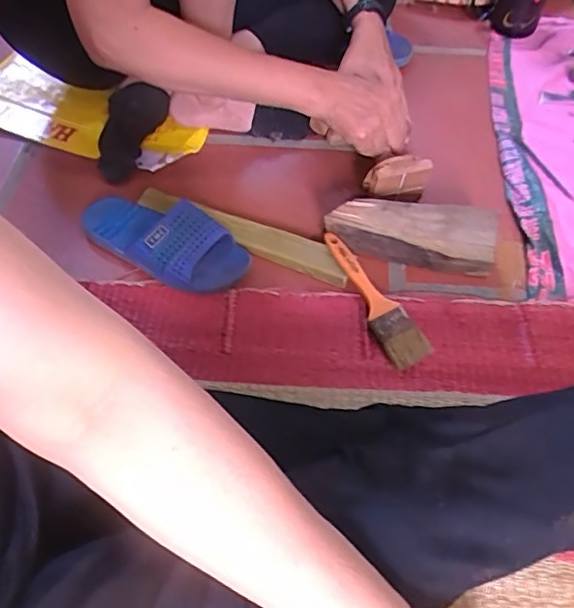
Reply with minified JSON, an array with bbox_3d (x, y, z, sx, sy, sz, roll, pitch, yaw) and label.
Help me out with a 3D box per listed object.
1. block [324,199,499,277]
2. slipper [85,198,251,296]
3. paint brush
[{"bbox_3d":[0.146,-0.084,0.667,0.195,0.065,0.050,8,53,7],"label":"block"},{"bbox_3d":[-0.155,-0.082,0.677,0.222,0.051,0.091,26,59,18],"label":"slipper"},{"bbox_3d":[0.094,-0.009,0.636,0.044,0.009,0.181,-31,67,-6],"label":"paint brush"}]

